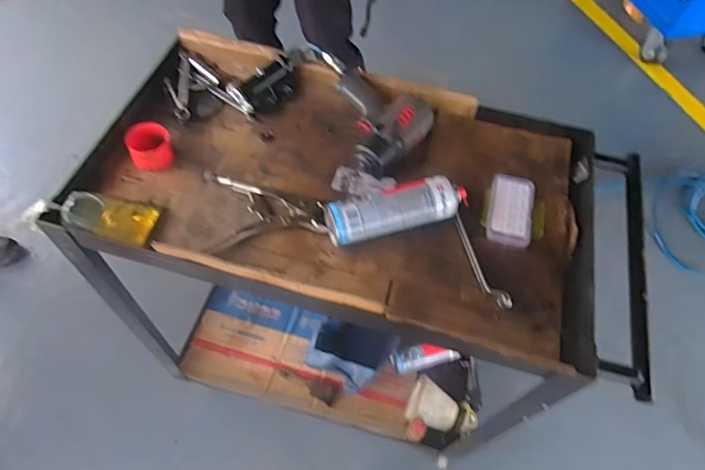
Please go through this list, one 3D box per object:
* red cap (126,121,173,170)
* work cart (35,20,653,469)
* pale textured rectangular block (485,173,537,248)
[{"bbox_3d":[-0.331,-0.145,0.790,0.065,0.044,0.062,2,59,-3],"label":"red cap"},{"bbox_3d":[-0.003,0.111,1.099,0.861,0.812,0.454,15,59,5],"label":"work cart"},{"bbox_3d":[0.255,-0.044,0.774,0.070,0.015,0.129,17,59,6],"label":"pale textured rectangular block"}]

